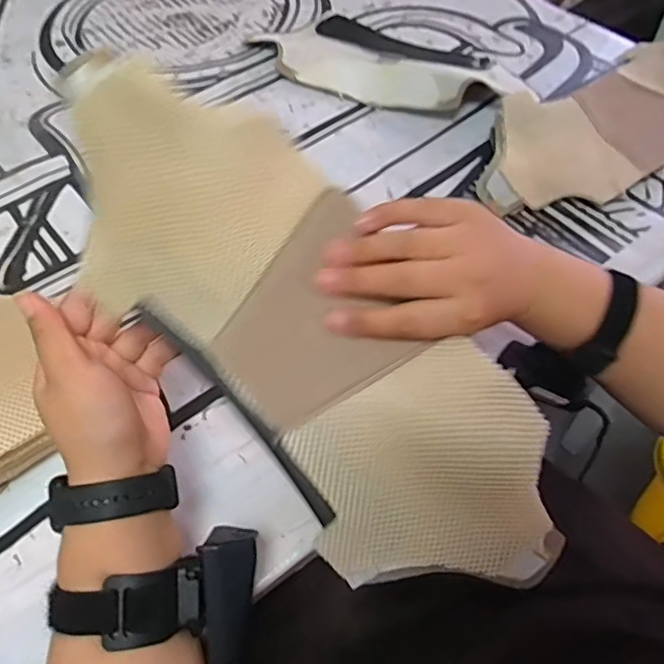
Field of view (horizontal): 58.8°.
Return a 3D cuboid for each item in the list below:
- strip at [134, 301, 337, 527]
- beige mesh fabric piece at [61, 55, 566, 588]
[{"bbox_3d":[-0.051,0.044,0.330,0.011,0.010,0.160,-41,91,-23],"label":"strip"},{"bbox_3d":[-0.009,0.008,0.329,0.136,0.019,0.355,-41,96,-2],"label":"beige mesh fabric piece"}]

